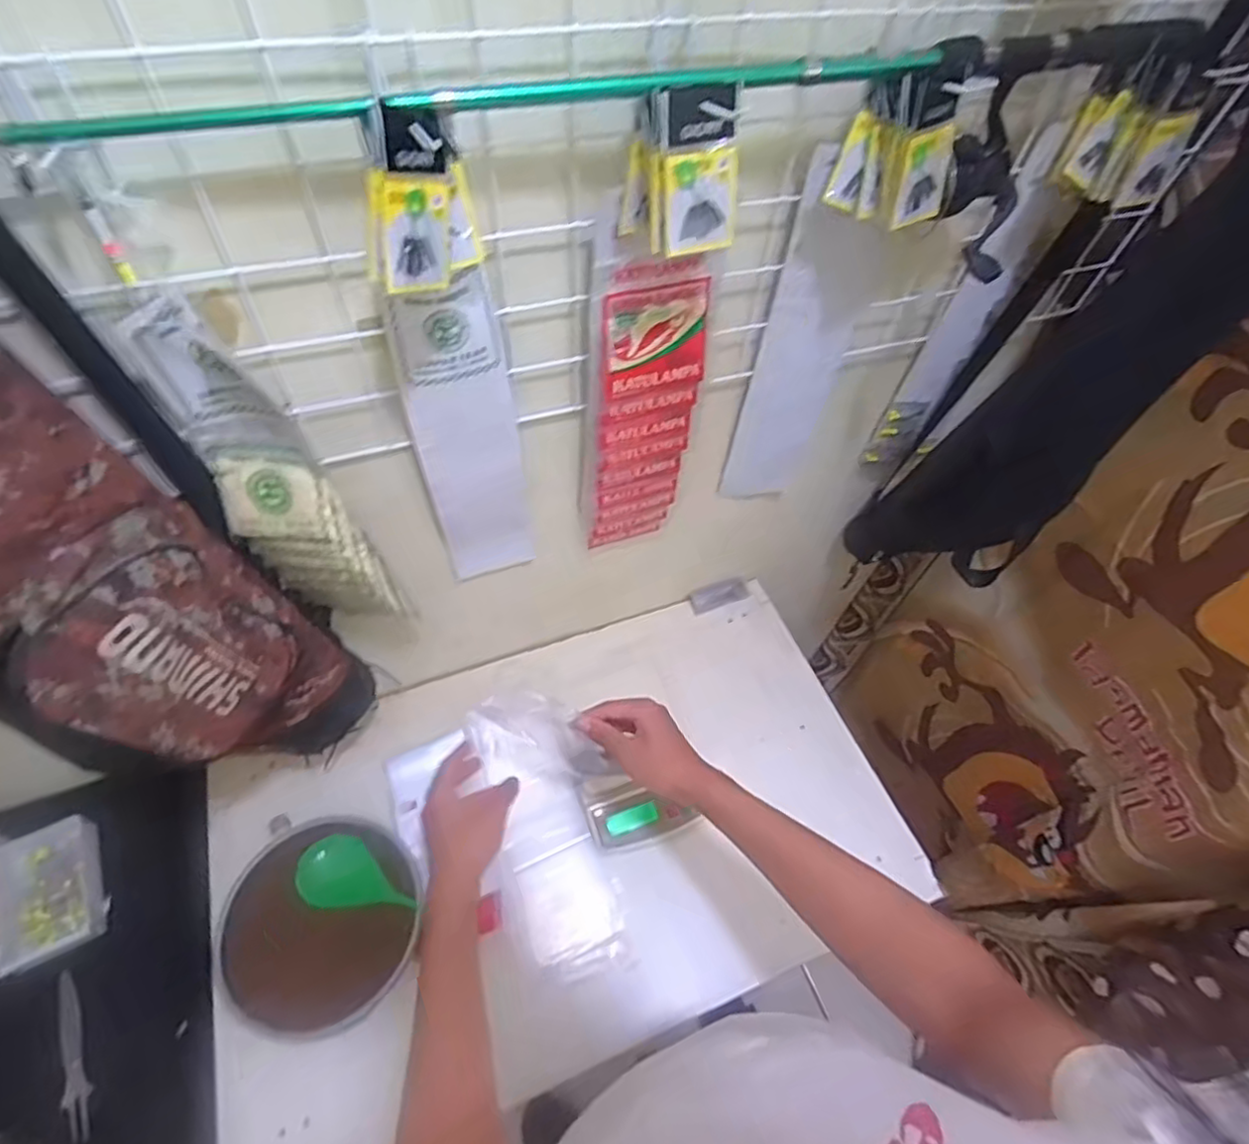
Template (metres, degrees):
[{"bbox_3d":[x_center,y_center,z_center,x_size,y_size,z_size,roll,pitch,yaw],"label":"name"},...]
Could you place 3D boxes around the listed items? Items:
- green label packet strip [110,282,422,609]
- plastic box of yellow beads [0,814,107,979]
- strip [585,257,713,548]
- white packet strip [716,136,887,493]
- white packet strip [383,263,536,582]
[{"bbox_3d":[-0.287,-0.066,0.542,0.112,0.316,0.058,22,56,12],"label":"green label packet strip"},{"bbox_3d":[-0.648,0.359,0.730,0.096,0.026,0.147,-19,58,-16],"label":"plastic box of yellow beads"},{"bbox_3d":[0.022,-0.145,0.661,0.101,0.347,0.021,-15,56,-14],"label":"strip"},{"bbox_3d":[0.187,-0.218,0.686,0.108,0.403,0.020,-9,59,-10],"label":"white packet strip"},{"bbox_3d":[-0.142,-0.105,0.612,0.094,0.357,0.020,-18,56,-13],"label":"white packet strip"}]

